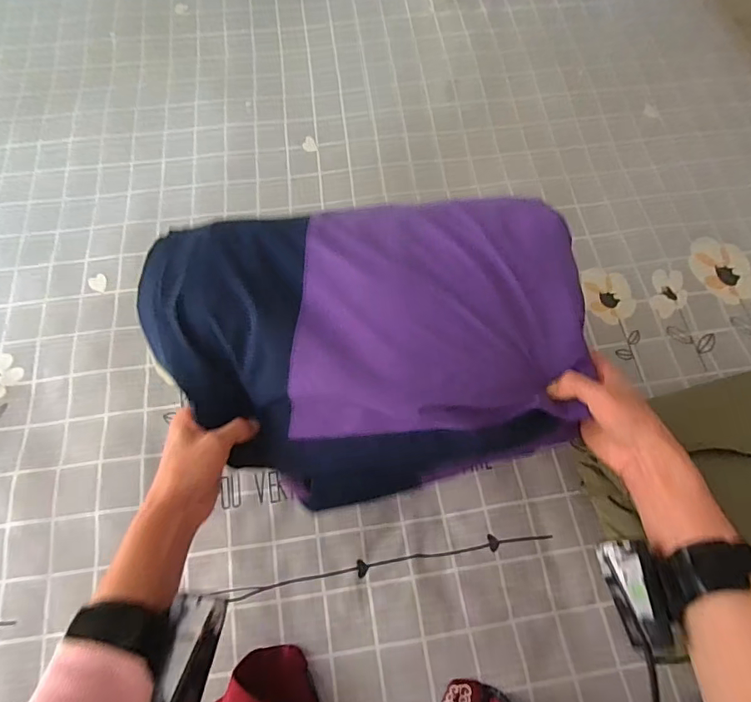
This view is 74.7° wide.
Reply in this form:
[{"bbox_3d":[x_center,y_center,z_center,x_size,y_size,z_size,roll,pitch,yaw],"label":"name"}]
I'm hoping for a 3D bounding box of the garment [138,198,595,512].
[{"bbox_3d":[-0.007,0.004,0.467,0.385,0.132,0.235,-6,67,-3],"label":"garment"}]

